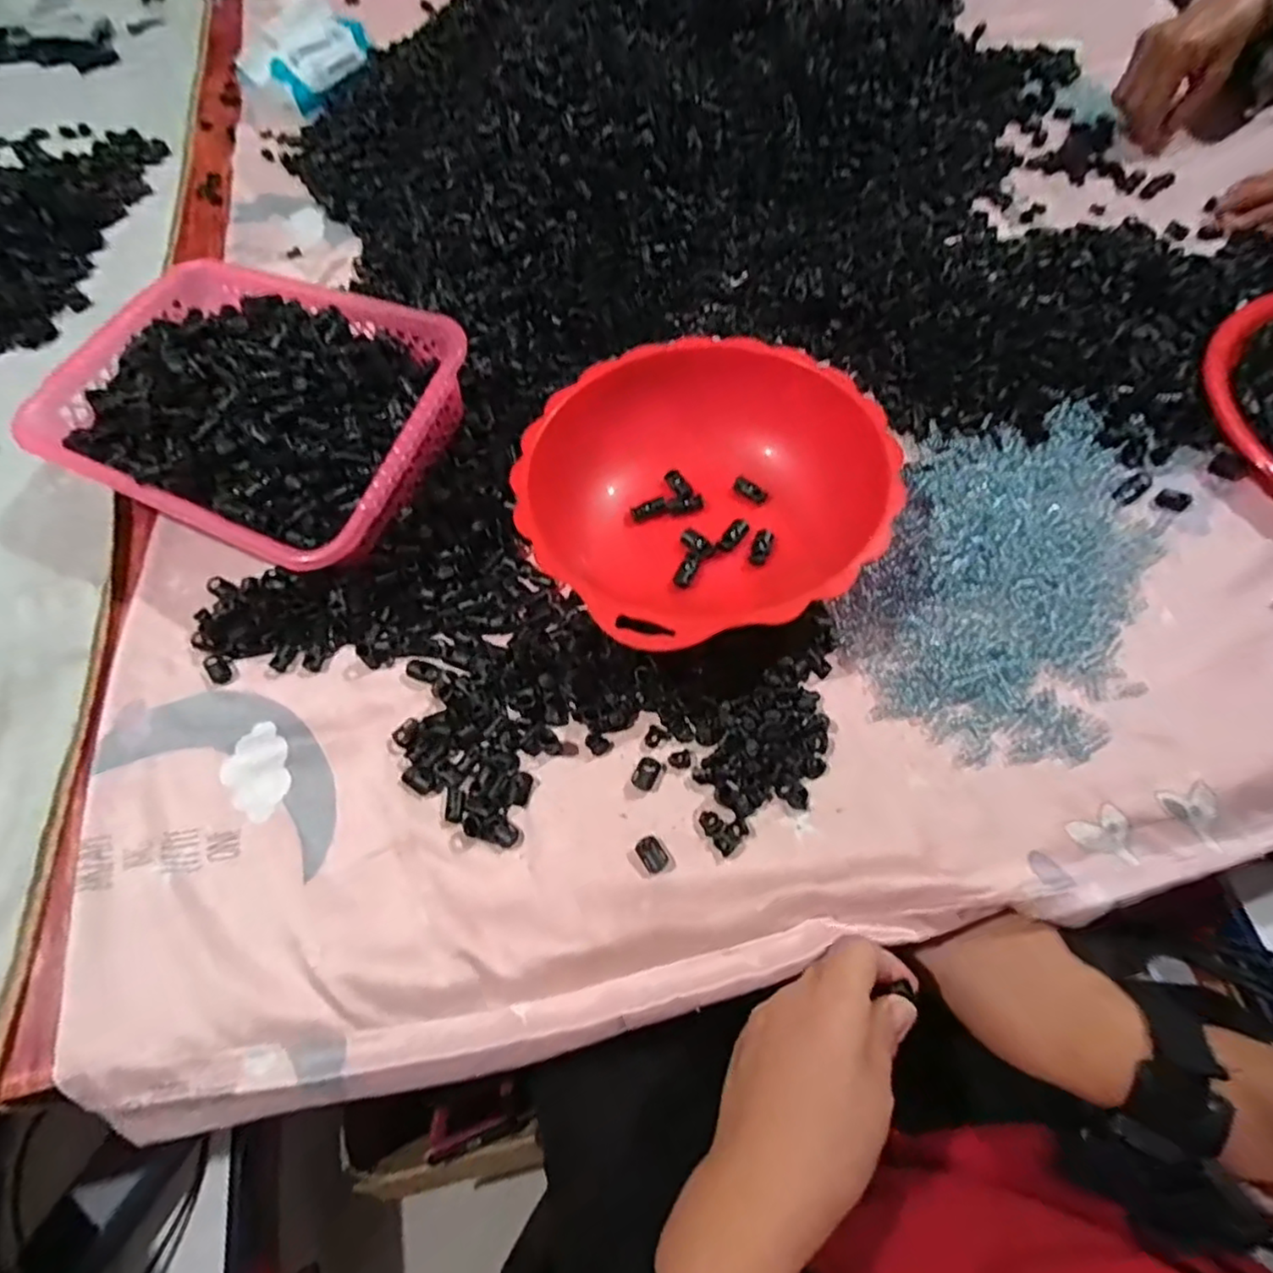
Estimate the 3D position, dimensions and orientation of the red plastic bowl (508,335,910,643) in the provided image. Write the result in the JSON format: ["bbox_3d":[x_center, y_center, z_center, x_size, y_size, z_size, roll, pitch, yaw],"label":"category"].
[{"bbox_3d":[0.046,-0.097,0.457,0.235,0.065,0.229,-1,63,2],"label":"red plastic bowl"}]

